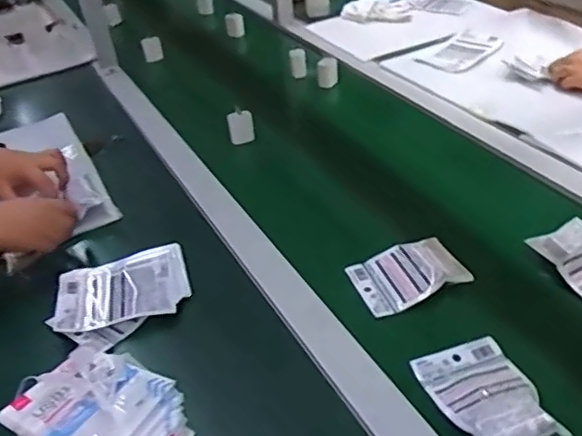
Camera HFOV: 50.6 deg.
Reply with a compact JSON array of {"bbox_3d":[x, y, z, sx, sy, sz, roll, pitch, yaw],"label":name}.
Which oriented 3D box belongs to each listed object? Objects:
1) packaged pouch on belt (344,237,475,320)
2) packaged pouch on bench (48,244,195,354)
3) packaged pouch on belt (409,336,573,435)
[{"bbox_3d":[0.139,0.064,0.753,0.126,0.031,0.093,-17,38,-14],"label":"packaged pouch on belt"},{"bbox_3d":[-0.206,0.094,0.758,0.161,0.027,0.120,-16,41,-13],"label":"packaged pouch on bench"},{"bbox_3d":[0.190,0.170,0.600,0.095,0.022,0.130,-16,38,-14],"label":"packaged pouch on belt"}]

